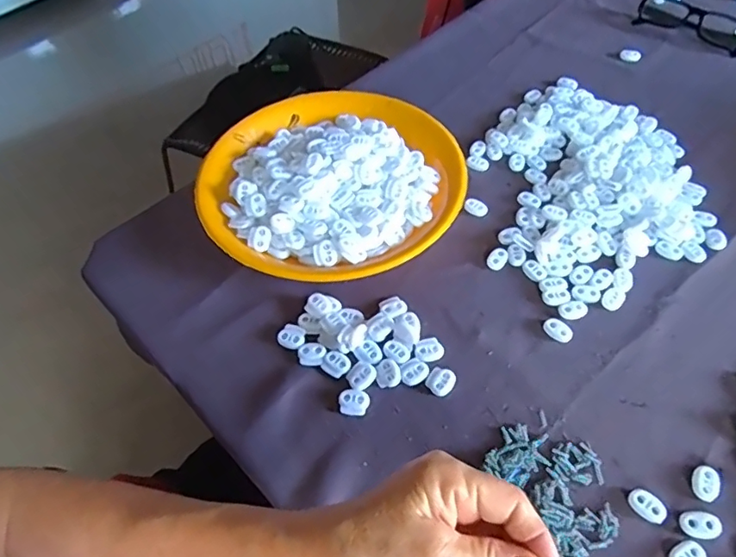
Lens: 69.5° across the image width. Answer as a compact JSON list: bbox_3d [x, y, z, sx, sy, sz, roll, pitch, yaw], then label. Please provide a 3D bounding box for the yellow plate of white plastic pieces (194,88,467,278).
[{"bbox_3d":[-0.032,-0.093,0.499,0.232,0.047,0.220,-1,53,2],"label":"yellow plate of white plastic pieces"}]

